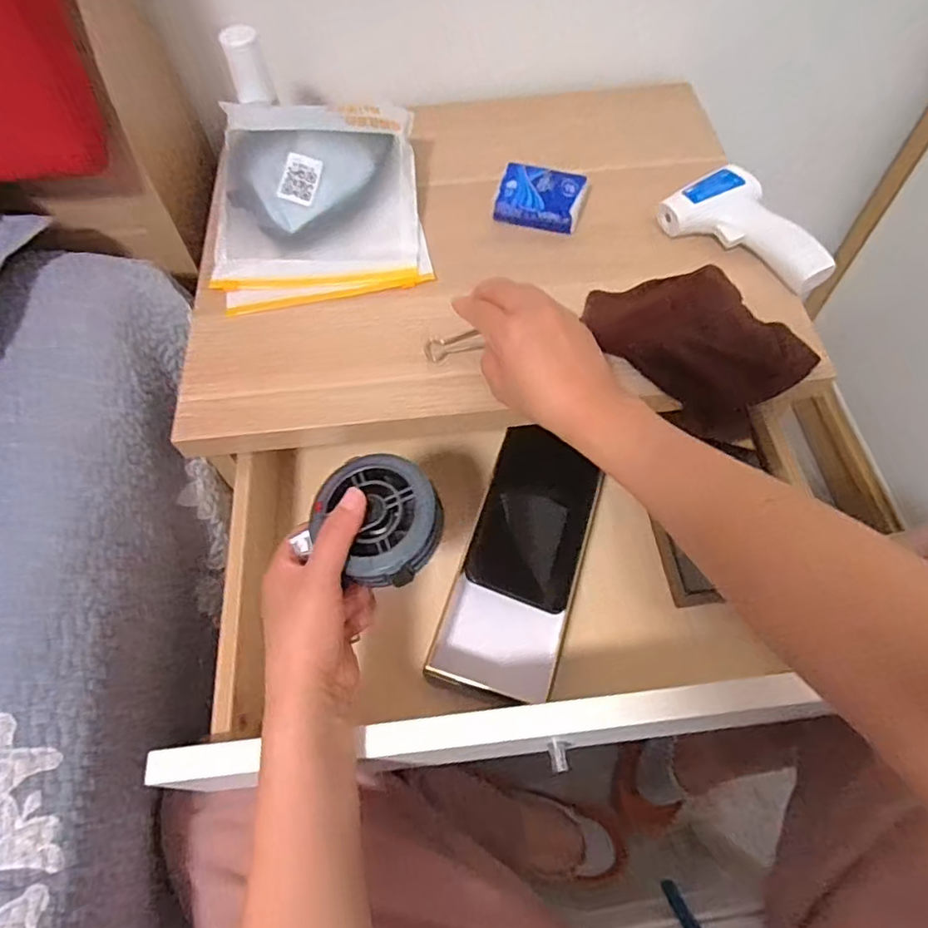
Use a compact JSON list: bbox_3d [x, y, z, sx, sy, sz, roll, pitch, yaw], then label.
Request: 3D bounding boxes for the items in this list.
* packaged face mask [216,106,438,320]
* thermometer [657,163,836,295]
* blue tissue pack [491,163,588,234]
[{"bbox_3d":[-0.128,-0.226,0.529,0.179,0.027,0.167,-9,98,-8],"label":"packaged face mask"},{"bbox_3d":[0.241,-0.200,0.518,0.147,0.037,0.075,32,66,18],"label":"thermometer"},{"bbox_3d":[0.068,-0.238,0.553,0.074,0.029,0.055,13,61,9],"label":"blue tissue pack"}]

